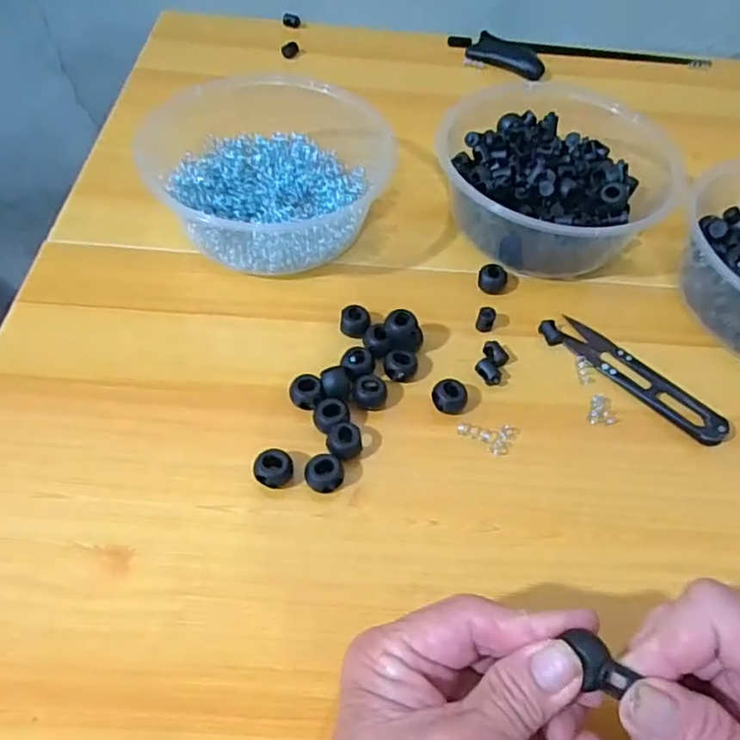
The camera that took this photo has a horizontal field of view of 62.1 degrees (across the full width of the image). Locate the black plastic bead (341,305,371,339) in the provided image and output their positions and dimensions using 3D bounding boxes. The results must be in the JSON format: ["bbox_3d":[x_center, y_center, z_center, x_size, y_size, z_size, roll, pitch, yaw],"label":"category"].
[{"bbox_3d":[-0.008,-0.025,0.333,0.015,0.013,0.016,2,54,-3],"label":"black plastic bead"}]

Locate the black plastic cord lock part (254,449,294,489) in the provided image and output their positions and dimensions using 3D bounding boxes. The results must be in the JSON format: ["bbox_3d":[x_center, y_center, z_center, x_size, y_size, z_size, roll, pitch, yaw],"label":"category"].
[{"bbox_3d":[-0.044,0.046,0.280,0.017,0.017,0.014,-10,56,-11],"label":"black plastic cord lock part"}]

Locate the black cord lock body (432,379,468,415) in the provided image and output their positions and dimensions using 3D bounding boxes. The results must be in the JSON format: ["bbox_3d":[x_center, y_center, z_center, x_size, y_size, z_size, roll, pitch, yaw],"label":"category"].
[{"bbox_3d":[0.040,0.014,0.310,0.017,0.012,0.015,16,55,7],"label":"black cord lock body"}]

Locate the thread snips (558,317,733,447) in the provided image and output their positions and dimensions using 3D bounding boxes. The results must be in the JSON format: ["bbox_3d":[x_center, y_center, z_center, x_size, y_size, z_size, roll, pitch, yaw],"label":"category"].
[{"bbox_3d":[0.143,0.003,0.325,0.021,0.010,0.097,-36,64,-26],"label":"thread snips"}]

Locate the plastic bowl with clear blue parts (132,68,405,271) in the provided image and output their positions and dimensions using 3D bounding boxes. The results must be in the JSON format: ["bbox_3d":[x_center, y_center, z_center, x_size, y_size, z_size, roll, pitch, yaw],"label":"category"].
[{"bbox_3d":[-0.059,-0.122,0.369,0.124,0.061,0.123,2,54,-3],"label":"plastic bowl with clear blue parts"}]

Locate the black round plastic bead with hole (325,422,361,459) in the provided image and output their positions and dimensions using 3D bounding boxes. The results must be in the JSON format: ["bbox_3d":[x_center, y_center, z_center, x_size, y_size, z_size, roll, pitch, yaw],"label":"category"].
[{"bbox_3d":[-0.012,0.035,0.291,0.017,0.013,0.015,-36,64,-26],"label":"black round plastic bead with hole"}]

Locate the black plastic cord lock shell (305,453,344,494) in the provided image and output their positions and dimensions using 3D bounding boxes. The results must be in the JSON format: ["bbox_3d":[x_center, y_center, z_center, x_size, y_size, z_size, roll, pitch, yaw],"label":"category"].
[{"bbox_3d":[-0.021,0.048,0.281,0.015,0.014,0.017,40,61,22],"label":"black plastic cord lock shell"}]

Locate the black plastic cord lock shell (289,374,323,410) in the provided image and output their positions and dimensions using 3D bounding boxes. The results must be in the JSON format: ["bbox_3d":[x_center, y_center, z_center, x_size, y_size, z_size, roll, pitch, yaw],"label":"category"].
[{"bbox_3d":[-0.032,0.012,0.305,0.016,0.013,0.016,-5,55,-8],"label":"black plastic cord lock shell"}]

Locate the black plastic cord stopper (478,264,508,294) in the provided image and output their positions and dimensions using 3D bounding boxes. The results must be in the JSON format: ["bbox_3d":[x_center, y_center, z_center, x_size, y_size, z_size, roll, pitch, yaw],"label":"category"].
[{"bbox_3d":[0.072,-0.054,0.359,0.017,0.011,0.013,24,56,13],"label":"black plastic cord stopper"}]

